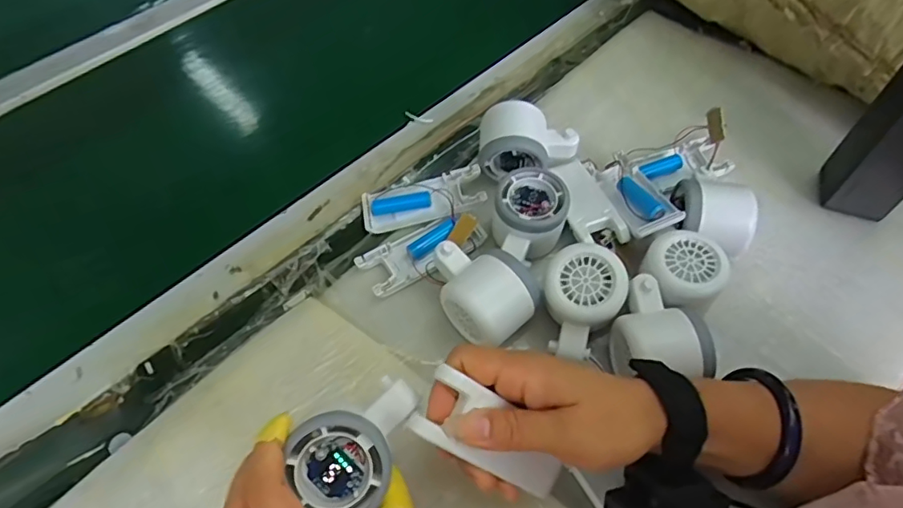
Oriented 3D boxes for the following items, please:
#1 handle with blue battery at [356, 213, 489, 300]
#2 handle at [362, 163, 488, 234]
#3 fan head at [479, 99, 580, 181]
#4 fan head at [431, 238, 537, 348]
[{"bbox_3d":[-0.022,-0.004,0.449,0.102,0.020,0.047,-31,62,-15],"label":"handle with blue battery"},{"bbox_3d":[-0.025,-0.047,0.476,0.103,0.024,0.039,-10,59,-3],"label":"handle"},{"bbox_3d":[0.068,-0.095,0.484,0.084,0.050,0.057,1,59,3],"label":"fan head"},{"bbox_3d":[0.022,0.027,0.409,0.055,0.049,0.080,-40,65,-19],"label":"fan head"}]

